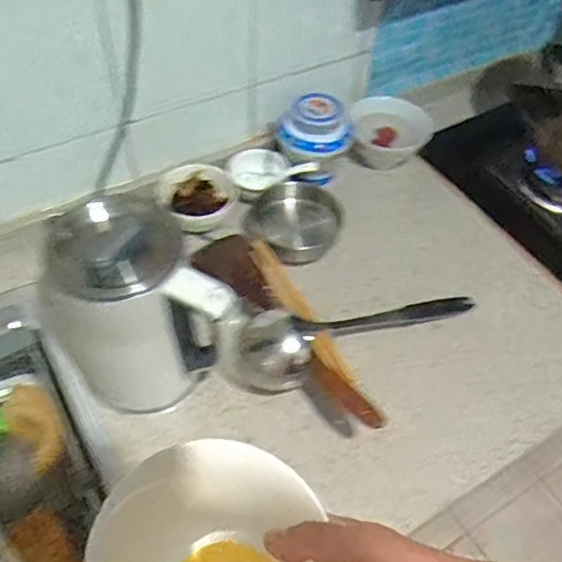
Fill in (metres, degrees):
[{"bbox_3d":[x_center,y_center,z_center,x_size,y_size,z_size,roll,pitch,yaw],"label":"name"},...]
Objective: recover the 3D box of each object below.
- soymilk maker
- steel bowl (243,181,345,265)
[{"bbox_3d":[-0.149,0.055,0.623,0.153,0.248,0.167,-30,60,-24],"label":"soymilk maker"},{"bbox_3d":[0.020,-0.087,0.857,0.141,0.066,0.112,6,52,1],"label":"steel bowl"}]

